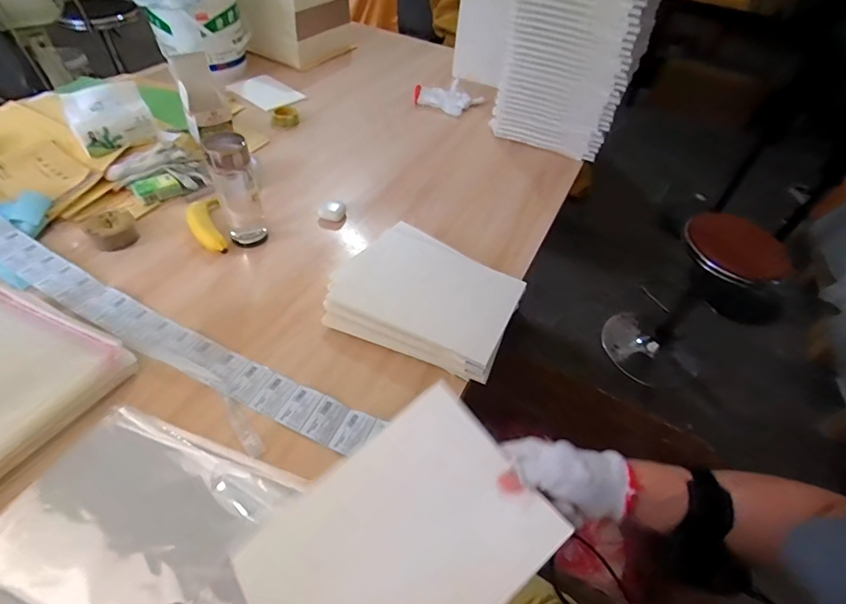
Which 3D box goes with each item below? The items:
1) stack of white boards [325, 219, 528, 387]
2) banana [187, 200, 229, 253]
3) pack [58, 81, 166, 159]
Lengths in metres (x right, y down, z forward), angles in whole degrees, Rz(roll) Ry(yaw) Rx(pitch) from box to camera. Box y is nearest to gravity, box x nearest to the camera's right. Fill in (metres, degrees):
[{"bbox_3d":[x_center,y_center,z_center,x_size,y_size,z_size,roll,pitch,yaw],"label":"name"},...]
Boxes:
[{"bbox_3d":[0.005,-0.012,0.705,0.277,0.072,0.226,20,50,11],"label":"stack of white boards"},{"bbox_3d":[-0.390,-0.141,0.789,0.053,0.029,0.151,-15,52,-18],"label":"banana"},{"bbox_3d":[-0.631,-0.371,0.892,0.144,0.097,0.081,-30,58,-28],"label":"pack"}]

